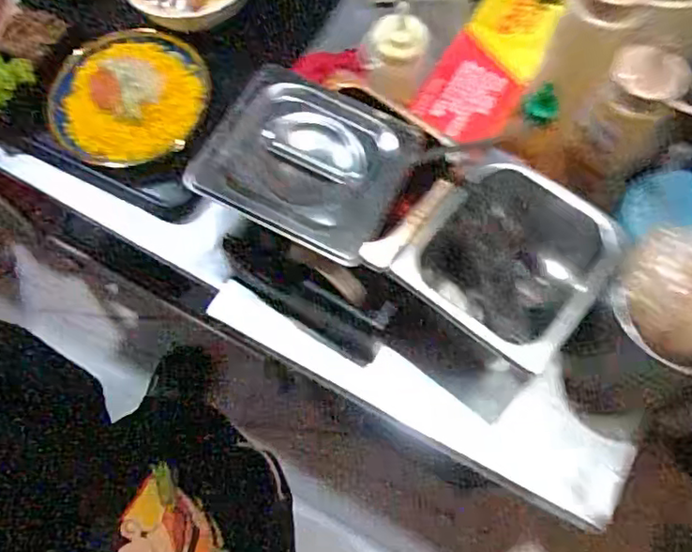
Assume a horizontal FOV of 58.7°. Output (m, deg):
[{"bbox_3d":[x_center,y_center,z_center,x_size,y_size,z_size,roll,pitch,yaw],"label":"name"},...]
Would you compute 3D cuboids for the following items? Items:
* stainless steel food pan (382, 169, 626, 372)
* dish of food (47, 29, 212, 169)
[{"bbox_3d":[0.156,0.009,0.649,0.166,0.190,0.178,31,72,14],"label":"stainless steel food pan"},{"bbox_3d":[-0.285,-0.239,0.808,0.211,0.049,0.195,-1,68,2],"label":"dish of food"}]

